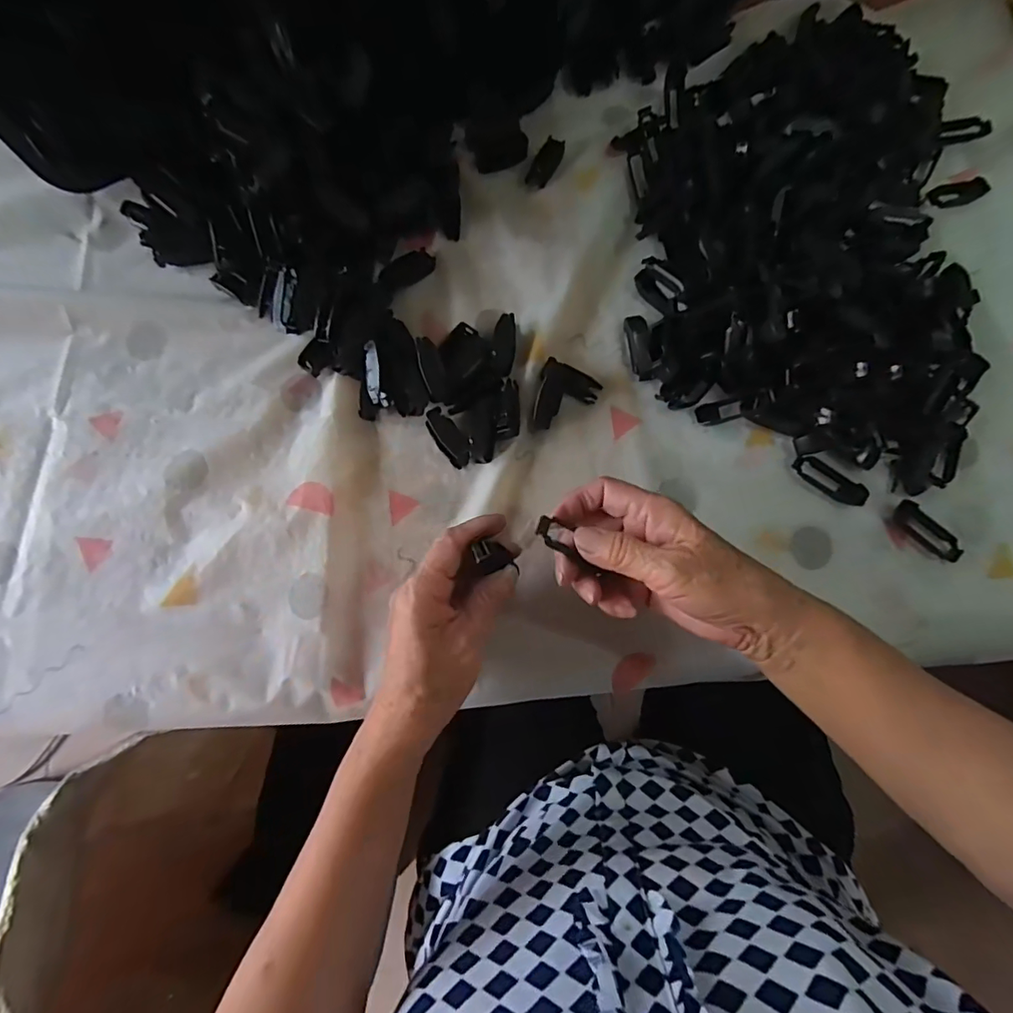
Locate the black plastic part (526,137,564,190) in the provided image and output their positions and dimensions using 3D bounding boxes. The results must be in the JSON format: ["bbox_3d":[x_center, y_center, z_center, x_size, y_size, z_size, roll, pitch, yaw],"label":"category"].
[{"bbox_3d":[0.036,-0.310,0.461,0.021,0.008,0.051,28,79,5],"label":"black plastic part"}]

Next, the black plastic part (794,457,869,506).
[{"bbox_3d":[0.252,-0.020,0.395,0.058,0.006,0.022,35,80,7],"label":"black plastic part"}]

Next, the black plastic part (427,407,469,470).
[{"bbox_3d":[-0.046,-0.054,0.403,0.020,0.011,0.050,-31,80,-6],"label":"black plastic part"}]

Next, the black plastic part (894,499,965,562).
[{"bbox_3d":[0.320,0.019,0.385,0.020,0.006,0.057,-41,81,-8],"label":"black plastic part"}]

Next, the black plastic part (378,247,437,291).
[{"bbox_3d":[-0.085,-0.201,0.432,0.051,0.009,0.021,-33,80,-7],"label":"black plastic part"}]

